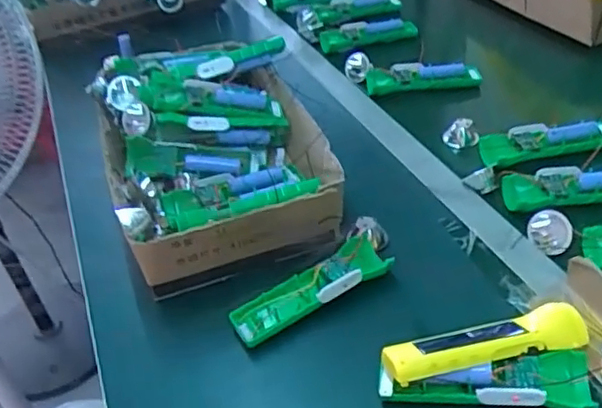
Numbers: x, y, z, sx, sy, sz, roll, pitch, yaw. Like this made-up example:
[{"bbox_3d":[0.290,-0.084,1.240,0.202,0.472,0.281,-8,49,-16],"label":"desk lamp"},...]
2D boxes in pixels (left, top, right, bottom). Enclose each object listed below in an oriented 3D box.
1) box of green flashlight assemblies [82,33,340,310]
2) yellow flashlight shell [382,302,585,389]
[{"bbox_3d":[-0.114,-0.081,0.800,0.253,0.107,0.456,-18,38,-11],"label":"box of green flashlight assemblies"},{"bbox_3d":[0.151,0.112,0.508,0.164,0.029,0.043,-14,33,-6],"label":"yellow flashlight shell"}]

